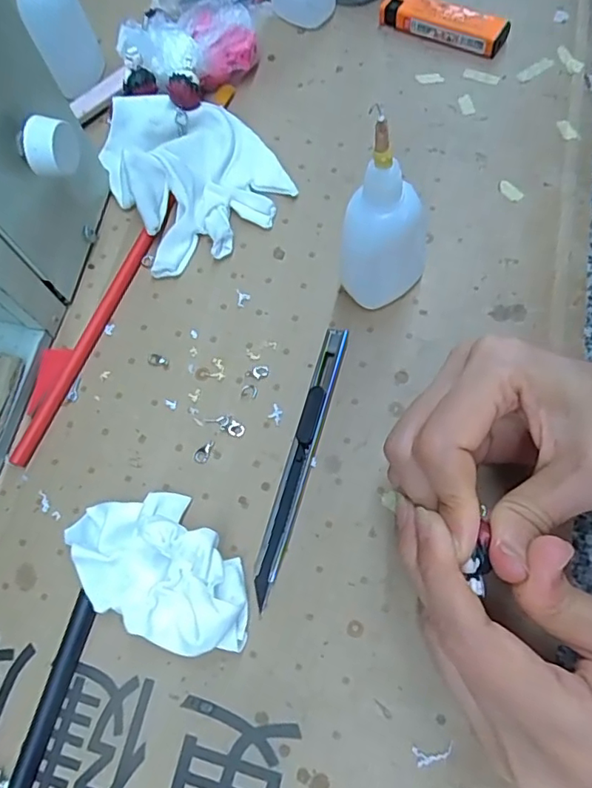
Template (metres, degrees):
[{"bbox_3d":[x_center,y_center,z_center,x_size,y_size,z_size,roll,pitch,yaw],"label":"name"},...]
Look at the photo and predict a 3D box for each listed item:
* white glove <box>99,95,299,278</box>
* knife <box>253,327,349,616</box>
[{"bbox_3d":[-0.061,-0.135,0.317,0.091,0.021,0.118,-25,70,-7],"label":"white glove"},{"bbox_3d":[0.002,0.029,0.256,0.011,0.008,0.132,15,70,8],"label":"knife"}]

